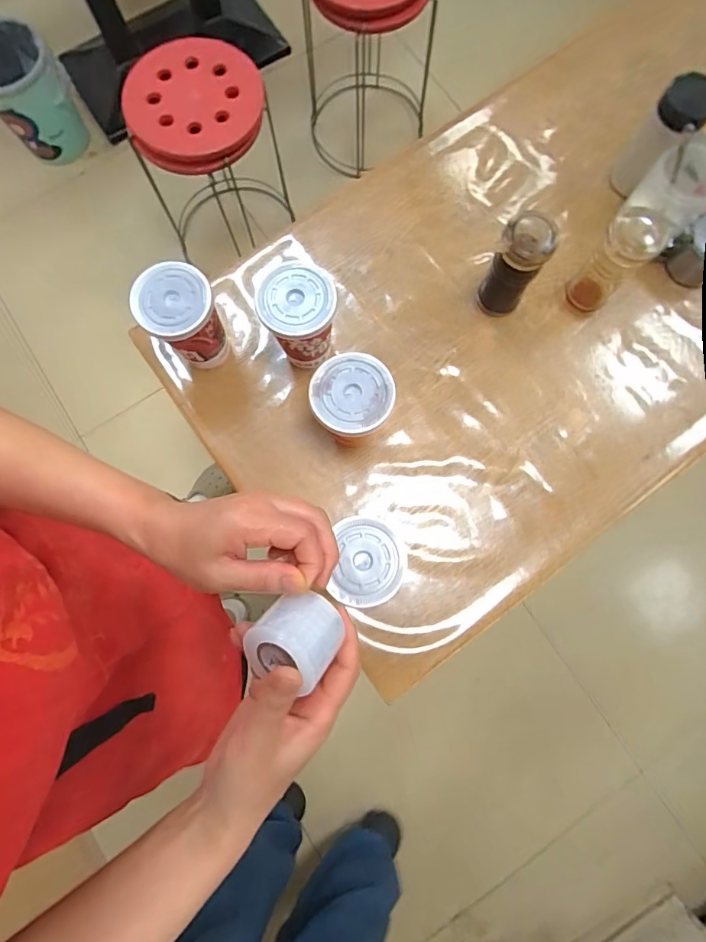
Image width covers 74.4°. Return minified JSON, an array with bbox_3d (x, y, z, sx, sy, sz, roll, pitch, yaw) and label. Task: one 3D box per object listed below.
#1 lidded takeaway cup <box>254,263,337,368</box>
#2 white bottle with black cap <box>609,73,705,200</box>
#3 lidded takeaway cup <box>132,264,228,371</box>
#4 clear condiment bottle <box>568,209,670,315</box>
[{"bbox_3d":[-0.062,-0.176,0.559,0.082,0.131,0.076,0,79,0],"label":"lidded takeaway cup"},{"bbox_3d":[0.392,-0.423,0.606,0.061,0.140,0.064,-16,80,-3],"label":"white bottle with black cap"},{"bbox_3d":[-0.195,-0.174,0.556,0.088,0.122,0.078,-39,82,-7],"label":"lidded takeaway cup"},{"bbox_3d":[0.310,-0.247,0.563,0.056,0.127,0.062,29,81,5],"label":"clear condiment bottle"}]

